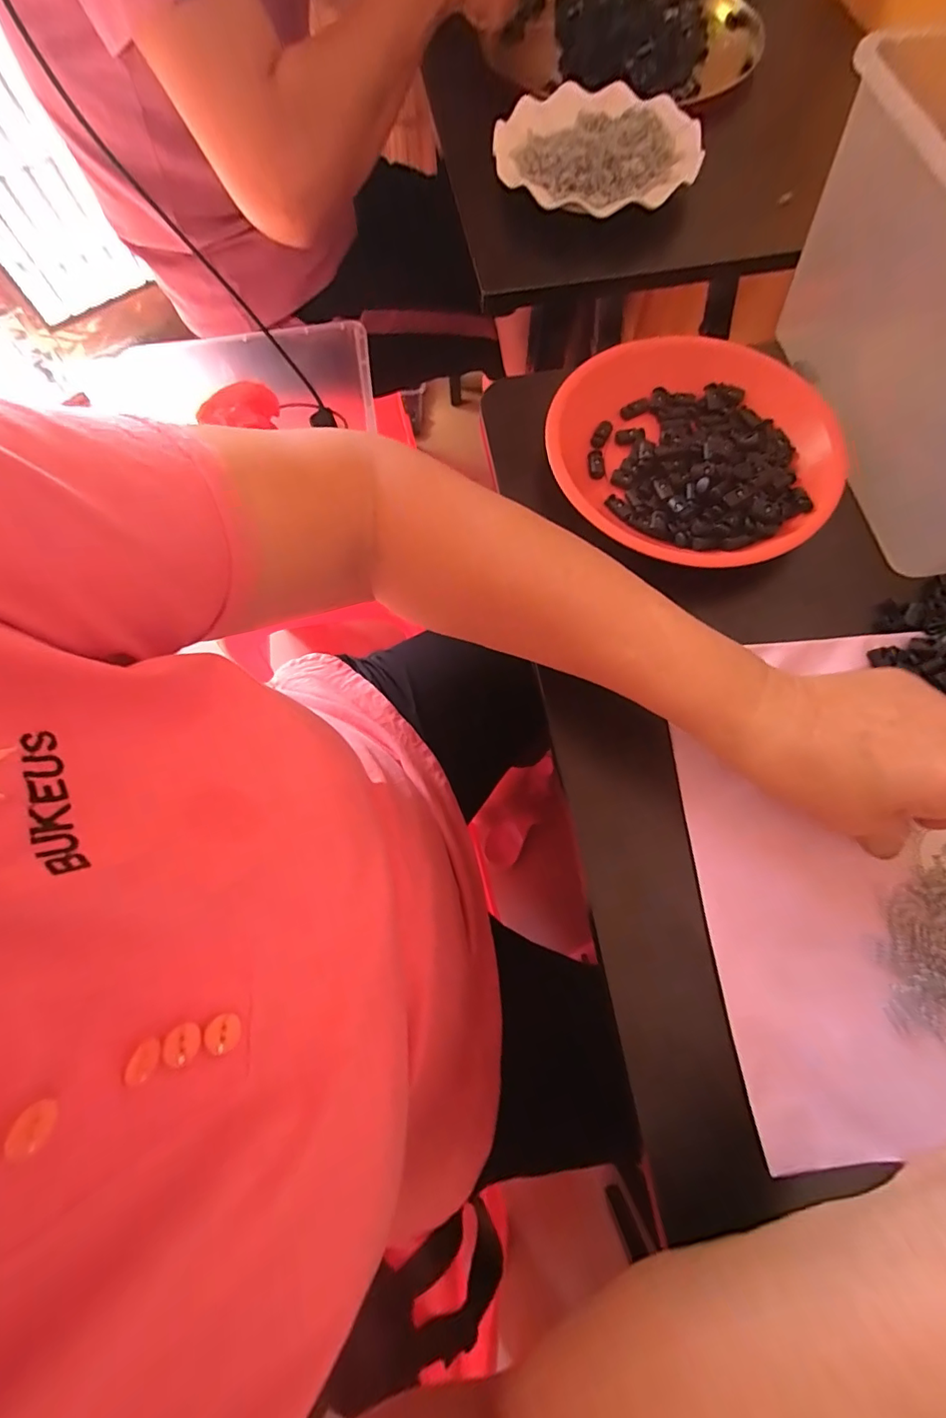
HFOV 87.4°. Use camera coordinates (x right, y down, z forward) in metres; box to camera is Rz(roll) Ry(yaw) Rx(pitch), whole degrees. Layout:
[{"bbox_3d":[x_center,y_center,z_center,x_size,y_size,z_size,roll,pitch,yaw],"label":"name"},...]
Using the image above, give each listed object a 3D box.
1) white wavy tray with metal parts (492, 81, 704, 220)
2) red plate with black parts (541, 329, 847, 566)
[{"bbox_3d":[0.112,-0.521,0.451,0.179,0.022,0.169,0,71,1],"label":"white wavy tray with metal parts"},{"bbox_3d":[0.155,-0.183,0.347,0.185,0.028,0.188,0,71,1],"label":"red plate with black parts"}]

